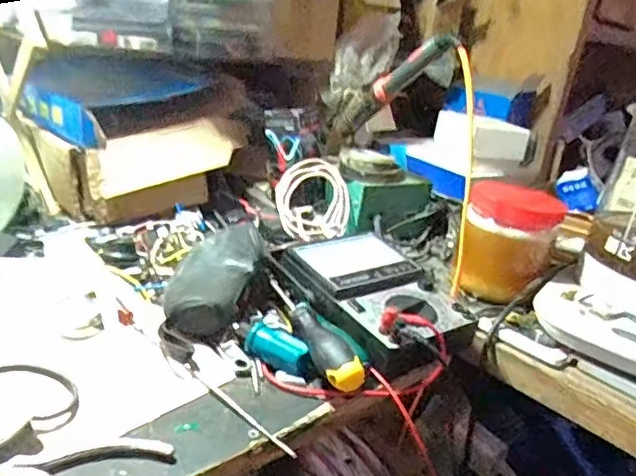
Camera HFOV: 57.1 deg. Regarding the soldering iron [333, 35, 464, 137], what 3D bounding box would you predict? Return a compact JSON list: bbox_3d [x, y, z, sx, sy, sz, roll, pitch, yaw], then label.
[{"bbox_3d":[0.078,-0.163,0.638,0.025,0.030,0.229,-5,-9,-26],"label":"soldering iron"}]

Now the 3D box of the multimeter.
[{"bbox_3d":[0.047,0.046,0.540,0.116,0.033,0.164,-11,31,-34],"label":"multimeter"}]

